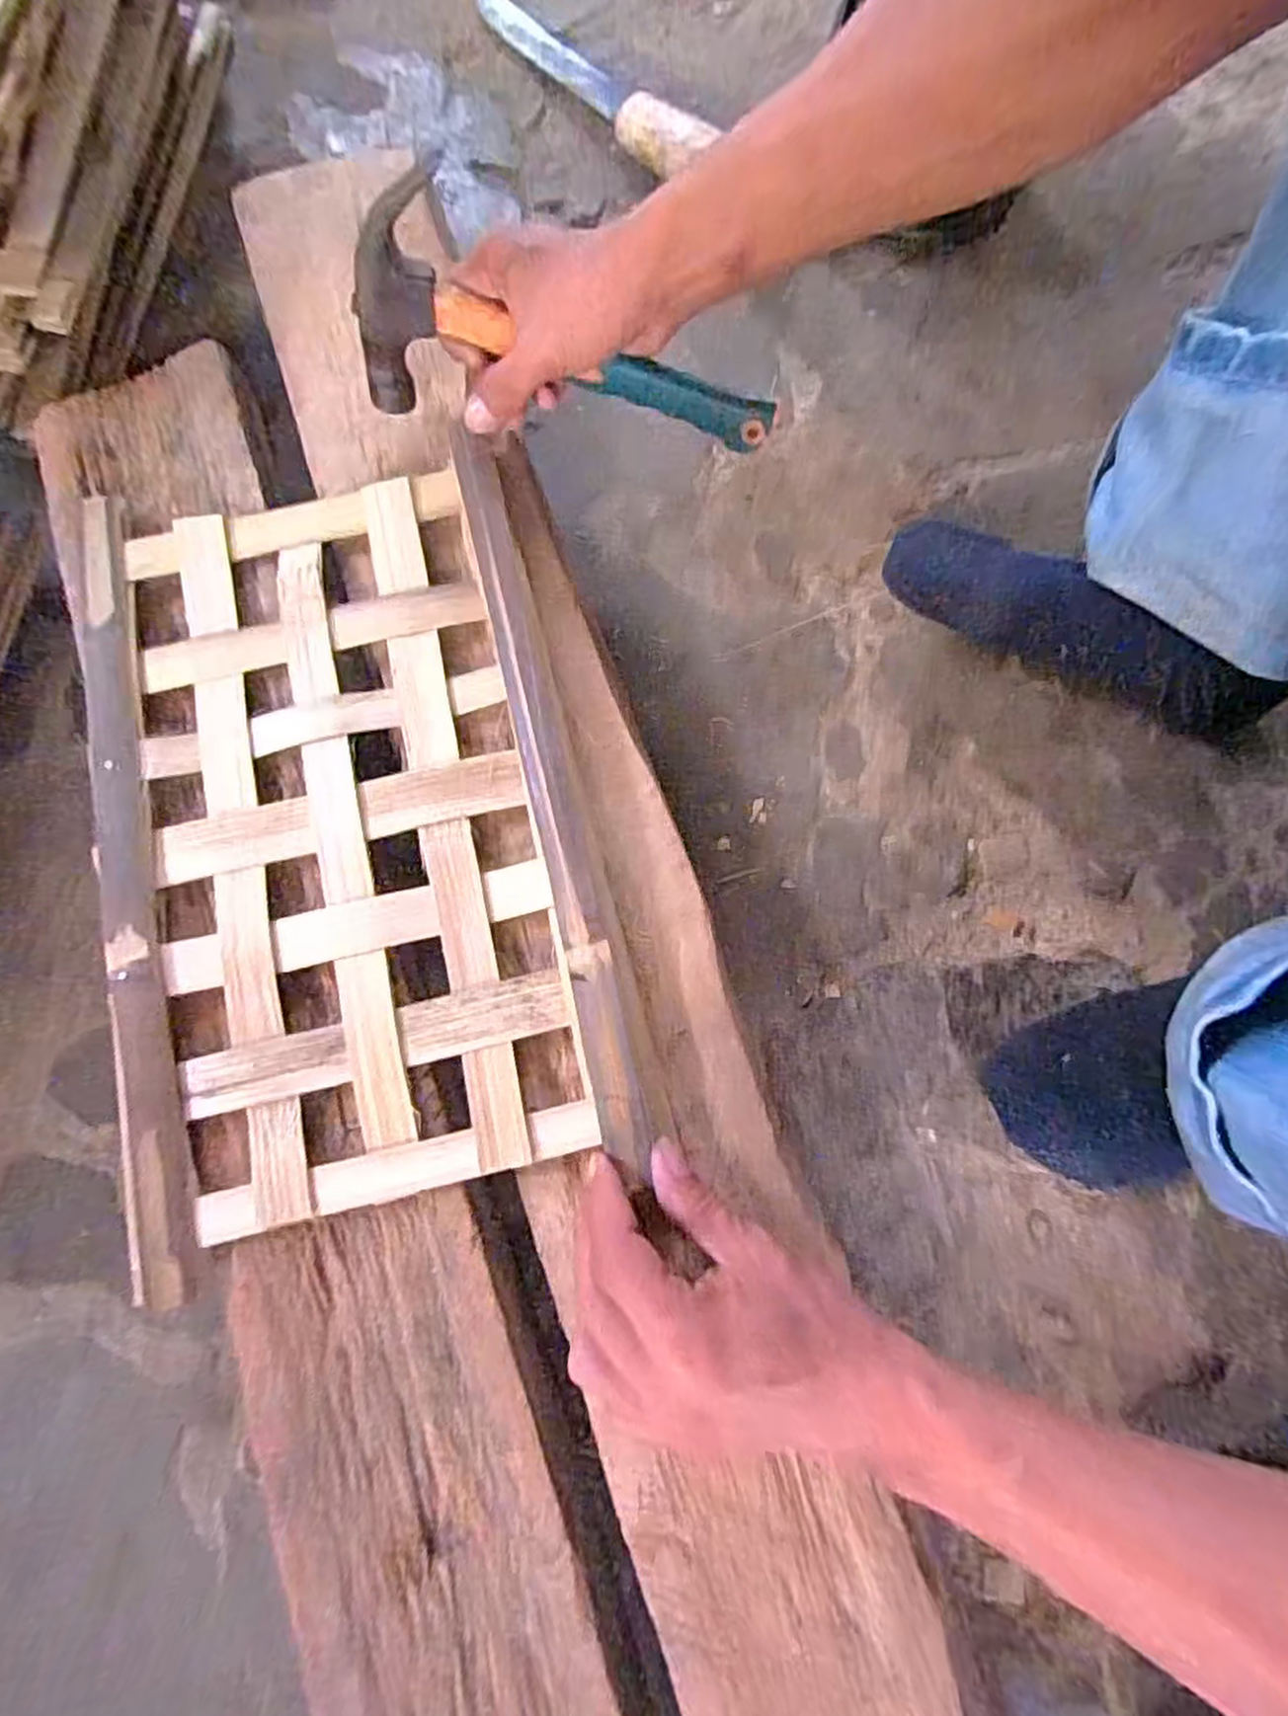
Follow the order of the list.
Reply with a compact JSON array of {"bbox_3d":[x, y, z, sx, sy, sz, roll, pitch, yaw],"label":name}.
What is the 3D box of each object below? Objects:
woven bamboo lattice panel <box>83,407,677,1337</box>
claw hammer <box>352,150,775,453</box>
[{"bbox_3d":[-0.140,-0.023,0.354,0.221,0.022,0.349,-13,78,-4],"label":"woven bamboo lattice panel"},{"bbox_3d":[-0.031,-0.270,0.372,0.208,0.101,0.030,2,52,-6],"label":"claw hammer"}]

